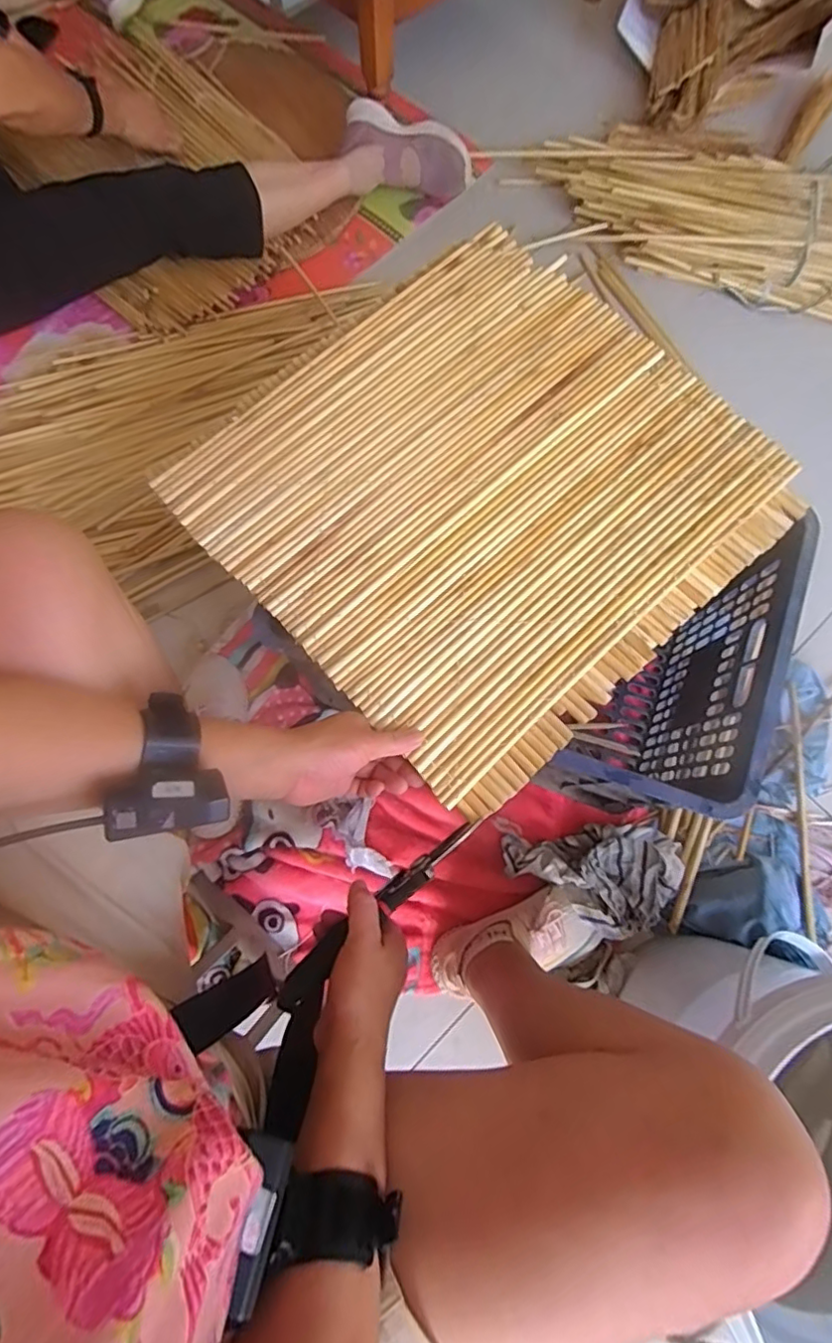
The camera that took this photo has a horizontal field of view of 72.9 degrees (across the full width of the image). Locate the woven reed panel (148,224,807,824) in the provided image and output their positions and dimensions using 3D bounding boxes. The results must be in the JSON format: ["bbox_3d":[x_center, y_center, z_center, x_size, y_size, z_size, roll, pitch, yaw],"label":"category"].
[{"bbox_3d":[0.071,-0.182,0.560,0.480,0.021,0.458,-41,81,-10],"label":"woven reed panel"}]

